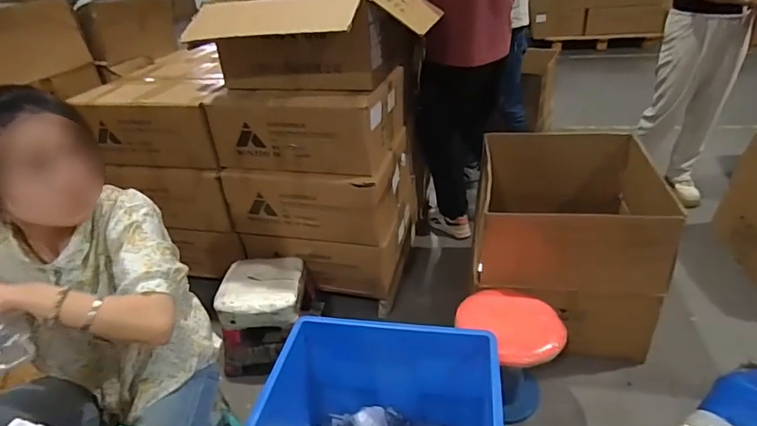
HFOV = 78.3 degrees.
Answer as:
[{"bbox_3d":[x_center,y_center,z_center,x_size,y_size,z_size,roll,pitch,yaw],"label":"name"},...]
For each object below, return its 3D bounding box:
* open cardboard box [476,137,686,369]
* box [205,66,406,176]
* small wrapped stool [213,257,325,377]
[{"bbox_3d":[0.618,0.079,1.583,0.522,0.462,0.638,5,33,15],"label":"open cardboard box"},{"bbox_3d":[-0.223,-0.314,1.523,0.536,0.234,0.347,3,33,12],"label":"box"},{"bbox_3d":[-0.351,0.334,1.541,0.290,0.268,0.275,-2,32,3],"label":"small wrapped stool"}]

